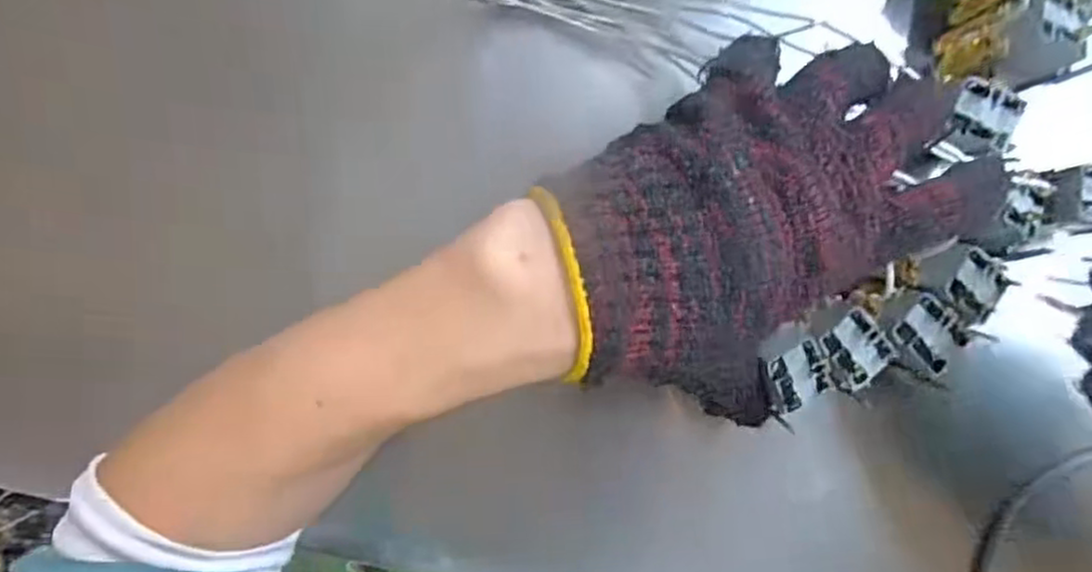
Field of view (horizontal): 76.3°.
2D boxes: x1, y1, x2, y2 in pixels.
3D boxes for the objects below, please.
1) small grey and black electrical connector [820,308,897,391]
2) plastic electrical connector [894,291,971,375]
[{"bbox_3d":[0.125,0.026,0.279,0.024,0.008,0.027,-40,85,-1],"label":"small grey and black electrical connector"},{"bbox_3d":[0.154,0.019,0.279,0.022,0.007,0.026,-44,85,-1],"label":"plastic electrical connector"}]

